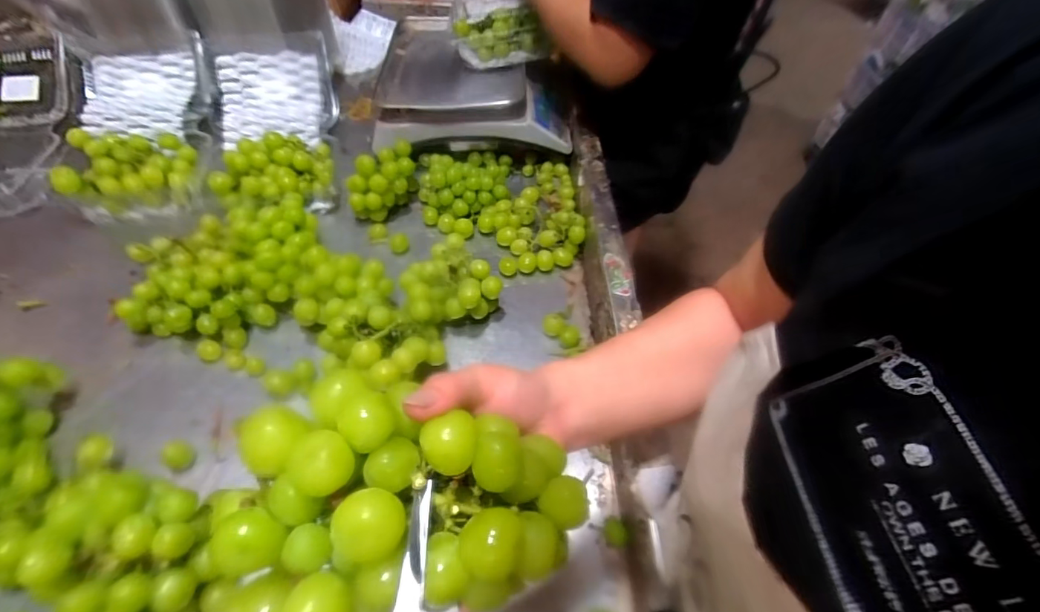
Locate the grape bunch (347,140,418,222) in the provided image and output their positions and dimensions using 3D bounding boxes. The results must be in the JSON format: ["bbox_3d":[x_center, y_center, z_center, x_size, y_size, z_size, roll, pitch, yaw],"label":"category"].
[{"bbox_3d":[-0.204,-0.188,0.700,0.074,0.081,0.101,7,51,1],"label":"grape bunch"}]

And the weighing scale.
[{"bbox_3d":[-0.072,-0.393,0.847,0.314,0.101,0.314,3,50,-1],"label":"weighing scale"}]

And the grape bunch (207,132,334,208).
[{"bbox_3d":[-0.361,-0.194,0.680,0.166,0.082,0.089,-13,53,-14],"label":"grape bunch"}]

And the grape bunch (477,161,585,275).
[{"bbox_3d":[0.016,-0.147,0.708,0.143,0.048,0.226,0,51,-4],"label":"grape bunch"}]

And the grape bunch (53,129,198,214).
[{"bbox_3d":[-0.560,-0.196,0.681,0.156,0.073,0.095,-1,51,-5],"label":"grape bunch"}]

